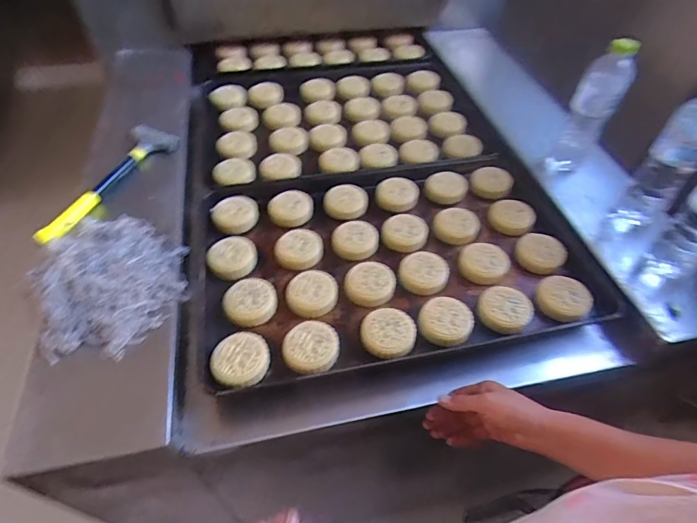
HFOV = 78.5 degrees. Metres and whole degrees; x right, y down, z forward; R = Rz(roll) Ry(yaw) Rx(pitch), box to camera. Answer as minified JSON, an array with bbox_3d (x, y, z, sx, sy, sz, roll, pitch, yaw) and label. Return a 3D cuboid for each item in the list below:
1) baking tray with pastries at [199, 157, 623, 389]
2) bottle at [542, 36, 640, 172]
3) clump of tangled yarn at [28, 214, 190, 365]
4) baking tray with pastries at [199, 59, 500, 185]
[{"bbox_3d":[0.067,-0.019,0.701,0.580,0.048,0.394,-8,51,-7],"label":"baking tray with pastries"},{"bbox_3d":[0.433,-0.266,0.764,0.071,0.239,0.064,26,55,19],"label":"bottle"},{"bbox_3d":[-0.323,0.020,0.592,0.170,0.068,0.218,-11,52,-9],"label":"clump of tangled yarn"},{"bbox_3d":[-0.021,-0.329,0.940,0.590,0.033,0.421,-9,51,-8],"label":"baking tray with pastries"}]

